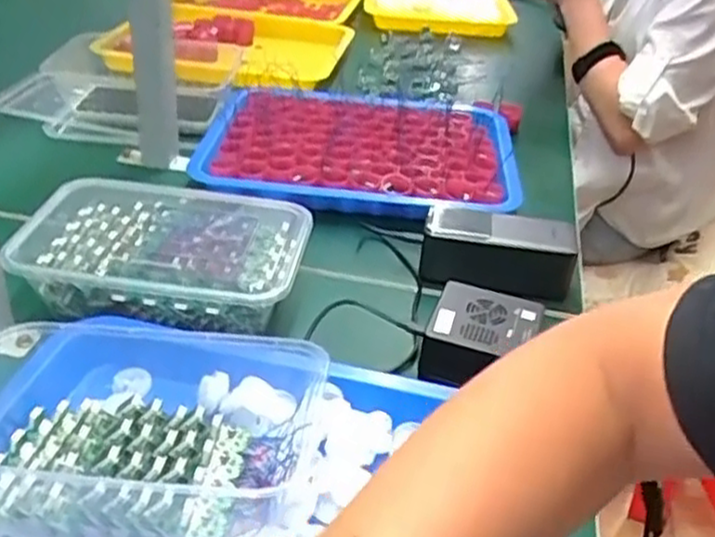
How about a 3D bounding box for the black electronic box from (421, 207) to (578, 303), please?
[{"bbox_3d":[0.122,-0.016,0.649,0.128,0.056,0.054,7,34,2],"label":"black electronic box"}]

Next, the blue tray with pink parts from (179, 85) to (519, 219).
[{"bbox_3d":[0.005,-0.136,0.819,0.323,0.043,0.281,8,34,3],"label":"blue tray with pink parts"}]

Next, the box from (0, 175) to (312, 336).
[{"bbox_3d":[-0.153,-0.010,0.592,0.213,0.055,0.134,7,34,3],"label":"box"}]

